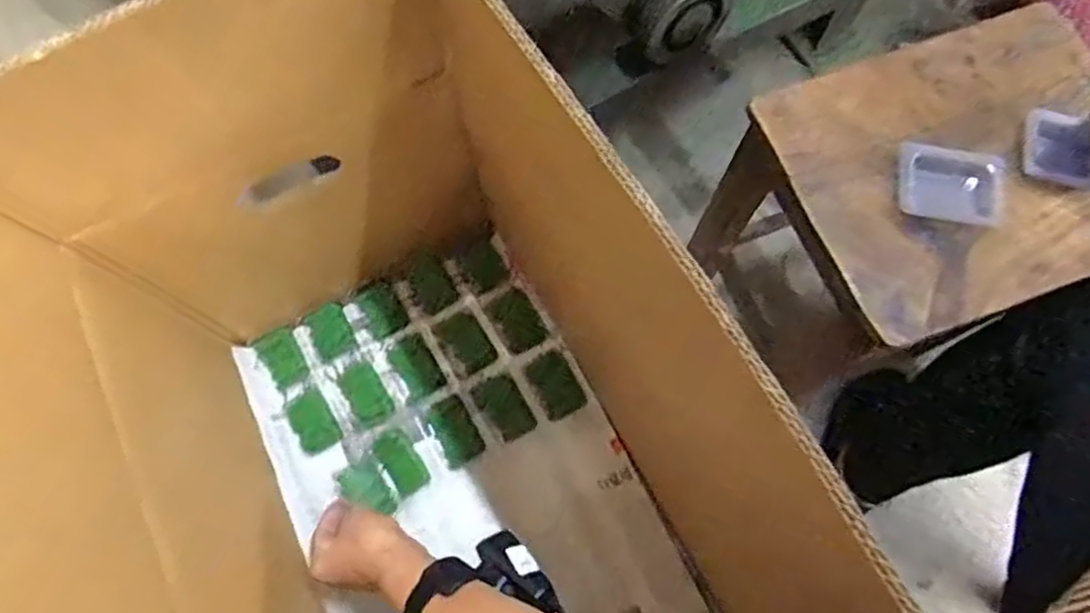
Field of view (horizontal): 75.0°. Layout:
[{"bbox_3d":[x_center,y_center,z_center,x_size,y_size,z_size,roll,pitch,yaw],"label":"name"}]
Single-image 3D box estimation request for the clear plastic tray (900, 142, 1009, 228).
[{"bbox_3d":[0.338,-0.100,0.583,0.085,0.022,0.060,6,71,3],"label":"clear plastic tray"}]

